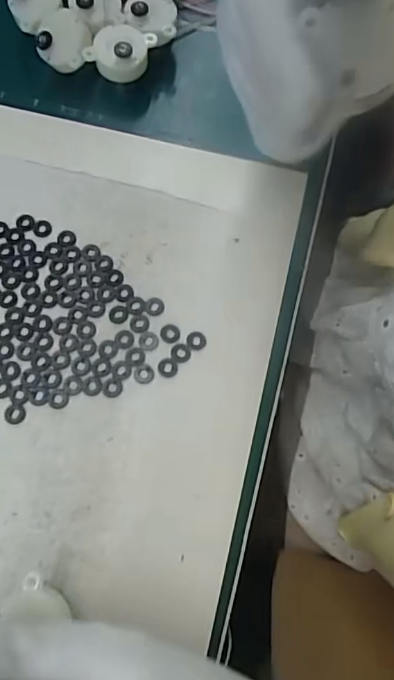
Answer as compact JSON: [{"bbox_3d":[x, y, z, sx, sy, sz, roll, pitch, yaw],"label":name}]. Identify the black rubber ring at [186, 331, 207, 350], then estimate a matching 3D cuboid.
[{"bbox_3d":[0.000,0.000,0.268,0.010,0.004,0.010,4,73,-1],"label":"black rubber ring"}]

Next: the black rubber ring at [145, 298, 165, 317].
[{"bbox_3d":[-0.023,-0.018,0.272,0.011,0.004,0.011,0,73,-2],"label":"black rubber ring"}]

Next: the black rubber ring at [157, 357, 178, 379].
[{"bbox_3d":[-0.015,0.014,0.262,0.010,0.004,0.011,0,73,-2],"label":"black rubber ring"}]

